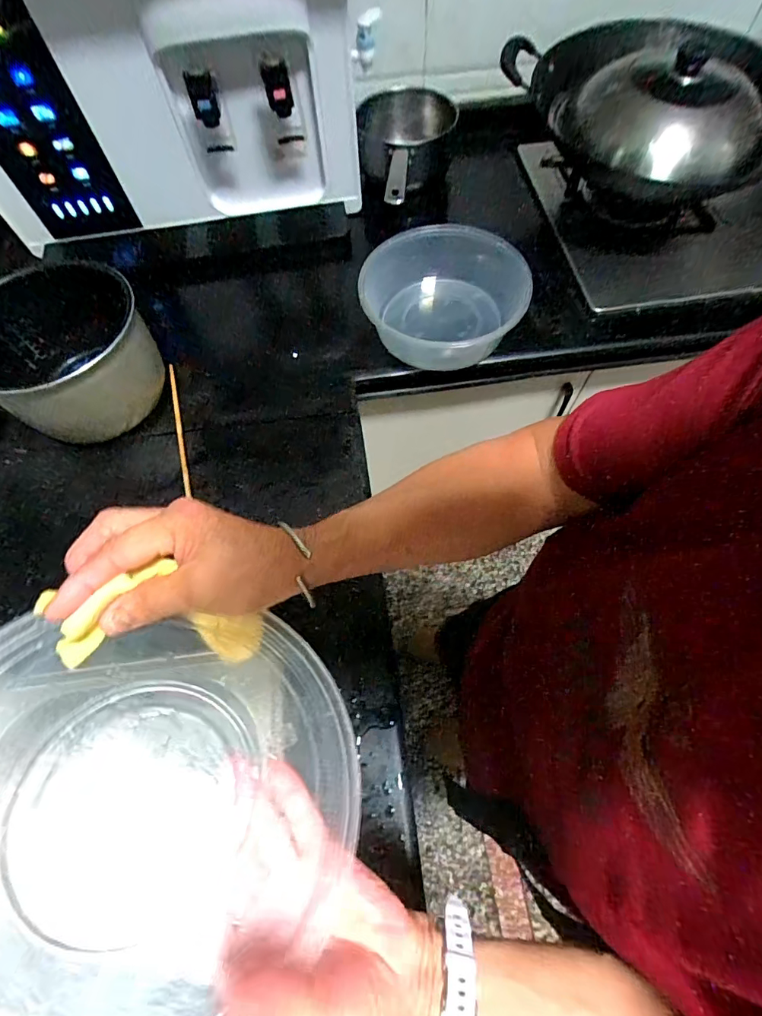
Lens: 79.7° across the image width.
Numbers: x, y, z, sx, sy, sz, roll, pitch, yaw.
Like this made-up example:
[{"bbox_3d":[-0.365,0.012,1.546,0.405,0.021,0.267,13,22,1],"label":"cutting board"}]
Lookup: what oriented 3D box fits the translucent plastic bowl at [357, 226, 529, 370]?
[{"bbox_3d":[0.090,-0.308,0.672,0.217,0.081,0.232,-1,64,2],"label":"translucent plastic bowl"}]

